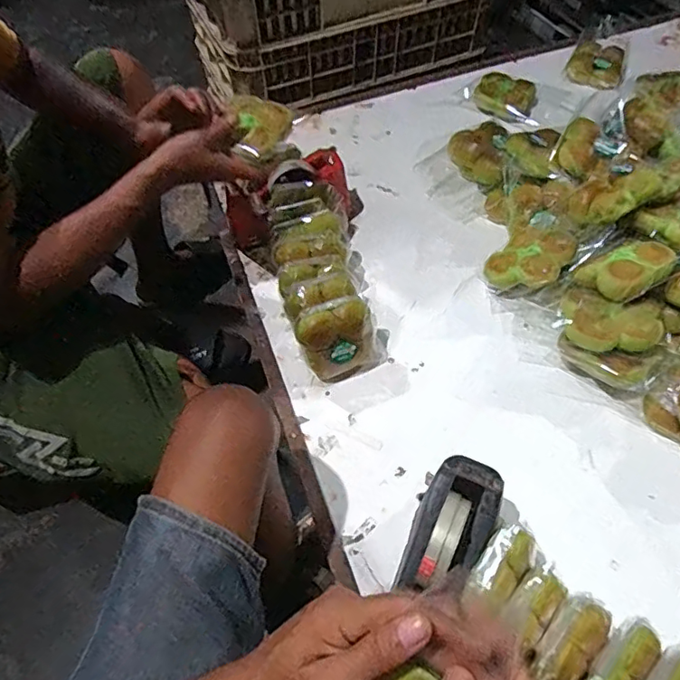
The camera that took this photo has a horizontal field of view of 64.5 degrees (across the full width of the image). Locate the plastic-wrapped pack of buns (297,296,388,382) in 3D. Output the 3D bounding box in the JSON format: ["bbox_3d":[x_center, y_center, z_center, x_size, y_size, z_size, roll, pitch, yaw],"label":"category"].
[{"bbox_3d":[0.003,-0.003,0.734,0.113,0.096,0.062,-22,56,-12],"label":"plastic-wrapped pack of buns"}]

